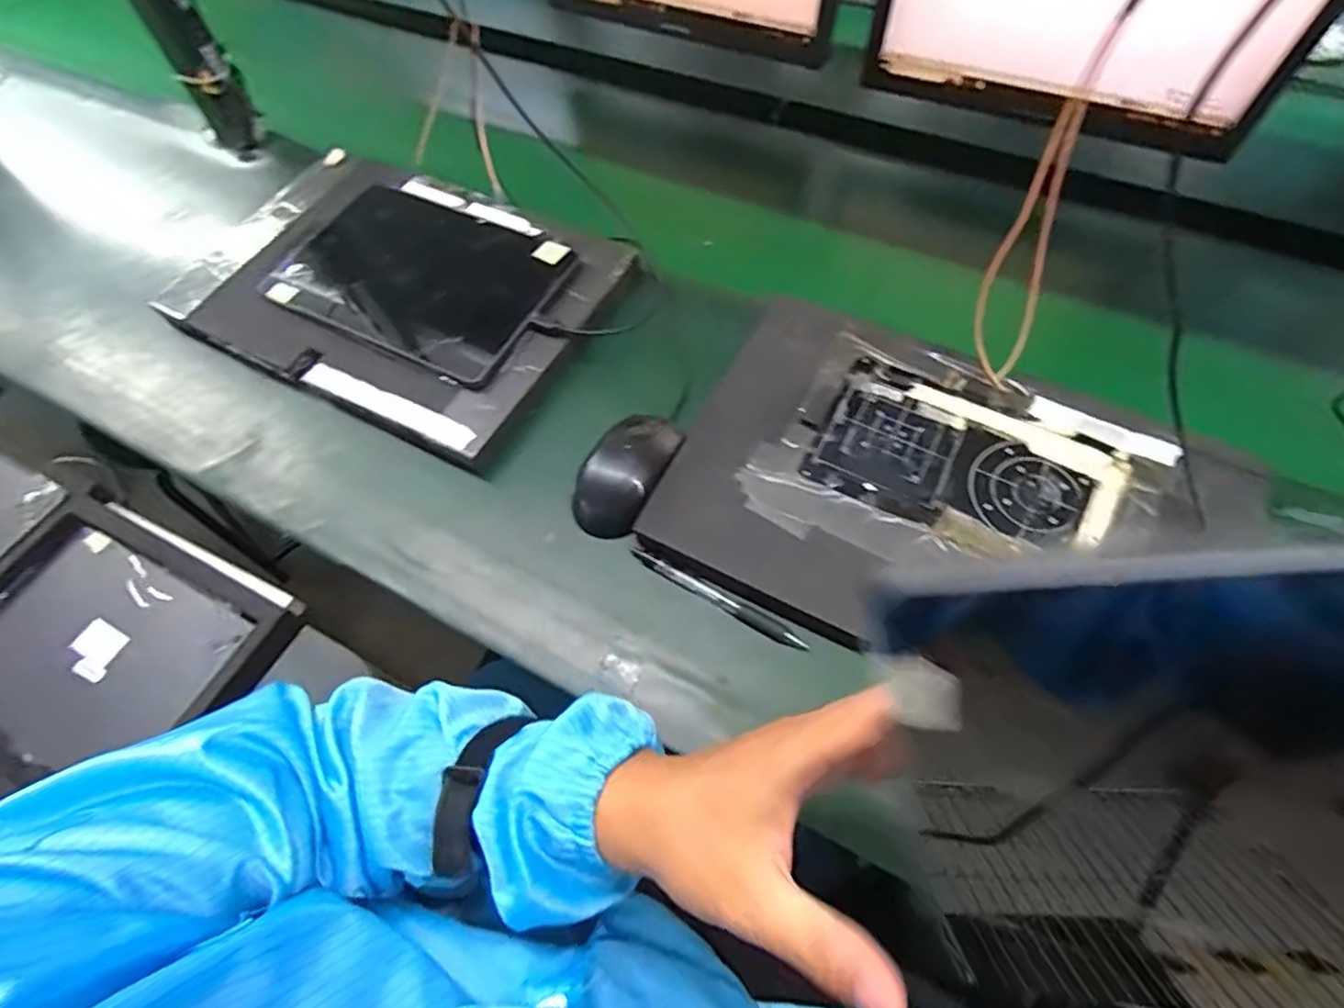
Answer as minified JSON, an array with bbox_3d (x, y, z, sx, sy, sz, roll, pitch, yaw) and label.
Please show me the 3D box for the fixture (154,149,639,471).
[{"bbox_3d":[-0.272,-0.215,0.583,0.393,0.036,0.257,25,65,15],"label":"fixture"}]

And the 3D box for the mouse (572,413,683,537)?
[{"bbox_3d":[-0.036,-0.025,0.486,0.060,0.033,0.104,23,64,14],"label":"mouse"}]

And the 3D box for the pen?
[{"bbox_3d":[0.031,0.066,0.446,0.141,0.009,0.013,29,66,17],"label":"pen"}]

